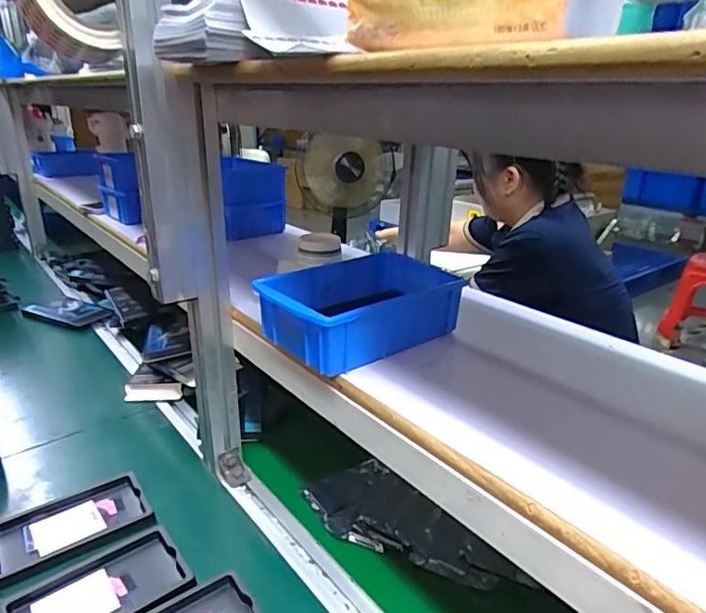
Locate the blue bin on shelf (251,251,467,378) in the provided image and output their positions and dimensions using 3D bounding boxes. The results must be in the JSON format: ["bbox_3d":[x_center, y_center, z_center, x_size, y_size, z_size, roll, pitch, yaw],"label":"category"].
[{"bbox_3d":[0.004,-0.002,0.570,0.193,0.062,0.142,-18,29,-36],"label":"blue bin on shelf"}]

